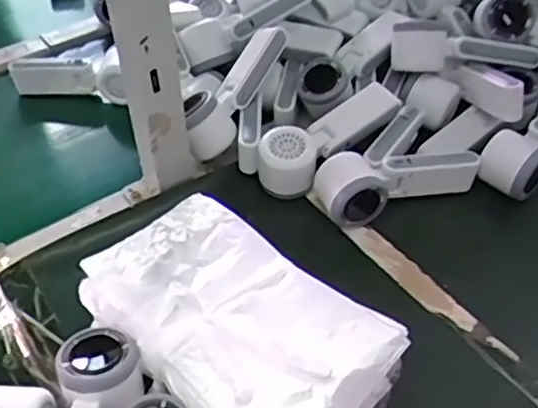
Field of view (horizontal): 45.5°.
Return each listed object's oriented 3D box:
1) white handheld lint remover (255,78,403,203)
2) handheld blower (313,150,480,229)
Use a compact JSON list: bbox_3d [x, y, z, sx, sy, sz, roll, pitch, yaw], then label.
[{"bbox_3d":[0.061,-0.065,0.668,0.164,0.055,0.057,-29,53,-25],"label":"white handheld lint remover"},{"bbox_3d":[0.131,-0.018,0.637,0.166,0.050,0.063,-10,47,-10],"label":"handheld blower"}]

